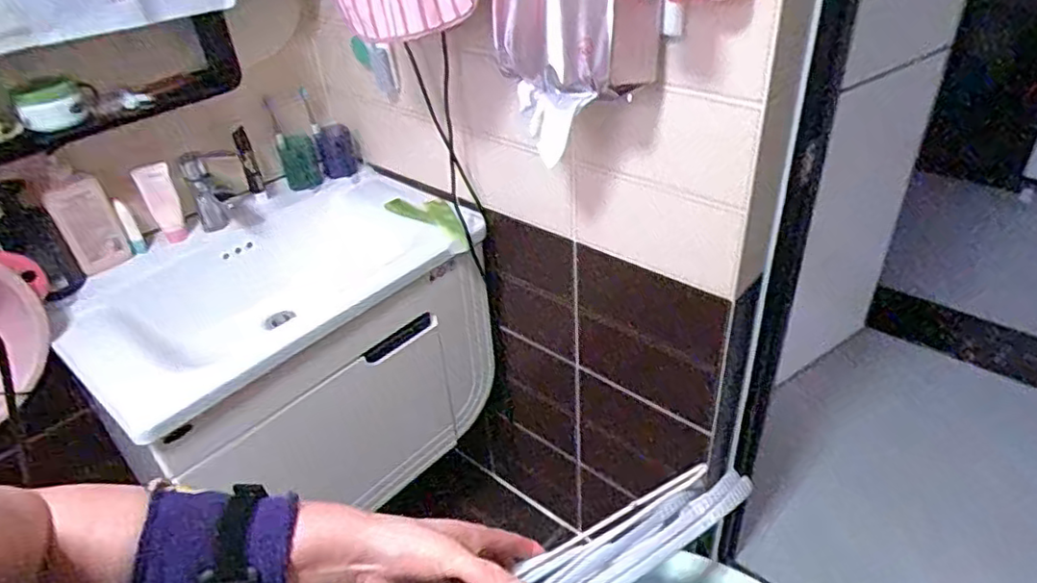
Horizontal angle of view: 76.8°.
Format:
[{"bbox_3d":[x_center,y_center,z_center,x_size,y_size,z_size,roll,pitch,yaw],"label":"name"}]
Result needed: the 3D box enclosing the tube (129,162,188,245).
[{"bbox_3d":[-0.765,-0.188,1.411,0.062,0.170,0.042,-18,21,-13],"label":"tube"}]

